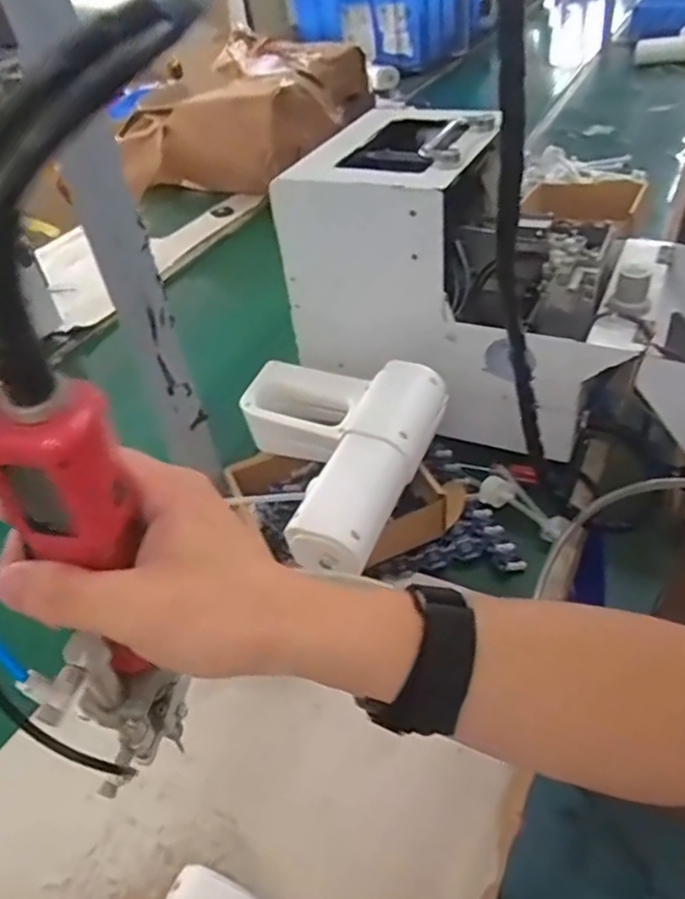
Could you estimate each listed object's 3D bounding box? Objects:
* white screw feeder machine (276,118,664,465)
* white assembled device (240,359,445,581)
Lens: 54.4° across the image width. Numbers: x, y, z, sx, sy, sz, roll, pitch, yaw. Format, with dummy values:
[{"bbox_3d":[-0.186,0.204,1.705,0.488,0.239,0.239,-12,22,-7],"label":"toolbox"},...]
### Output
[{"bbox_3d":[0.133,-0.159,0.676,0.320,0.273,0.188,18,47,26],"label":"white screw feeder machine"},{"bbox_3d":[-0.022,0.003,0.584,0.186,0.063,0.206,9,44,18],"label":"white assembled device"}]

